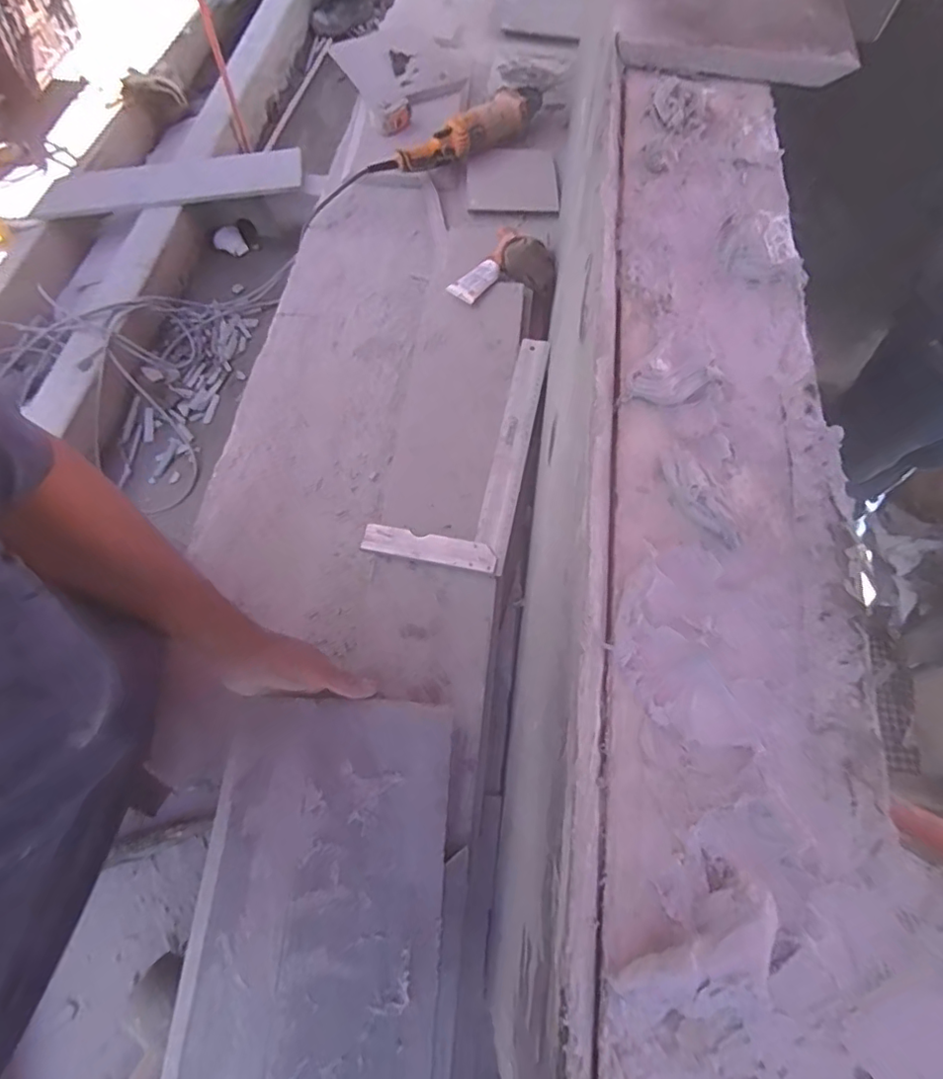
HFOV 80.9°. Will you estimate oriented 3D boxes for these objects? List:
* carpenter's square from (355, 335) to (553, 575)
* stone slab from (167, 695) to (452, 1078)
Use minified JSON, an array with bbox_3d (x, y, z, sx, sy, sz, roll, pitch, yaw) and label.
[{"bbox_3d":[-0.007,-0.128,0.698,0.158,0.012,0.347,10,62,9],"label":"carpenter's square"},{"bbox_3d":[-0.141,0.470,0.406,0.211,0.029,0.667,3,66,0],"label":"stone slab"}]

